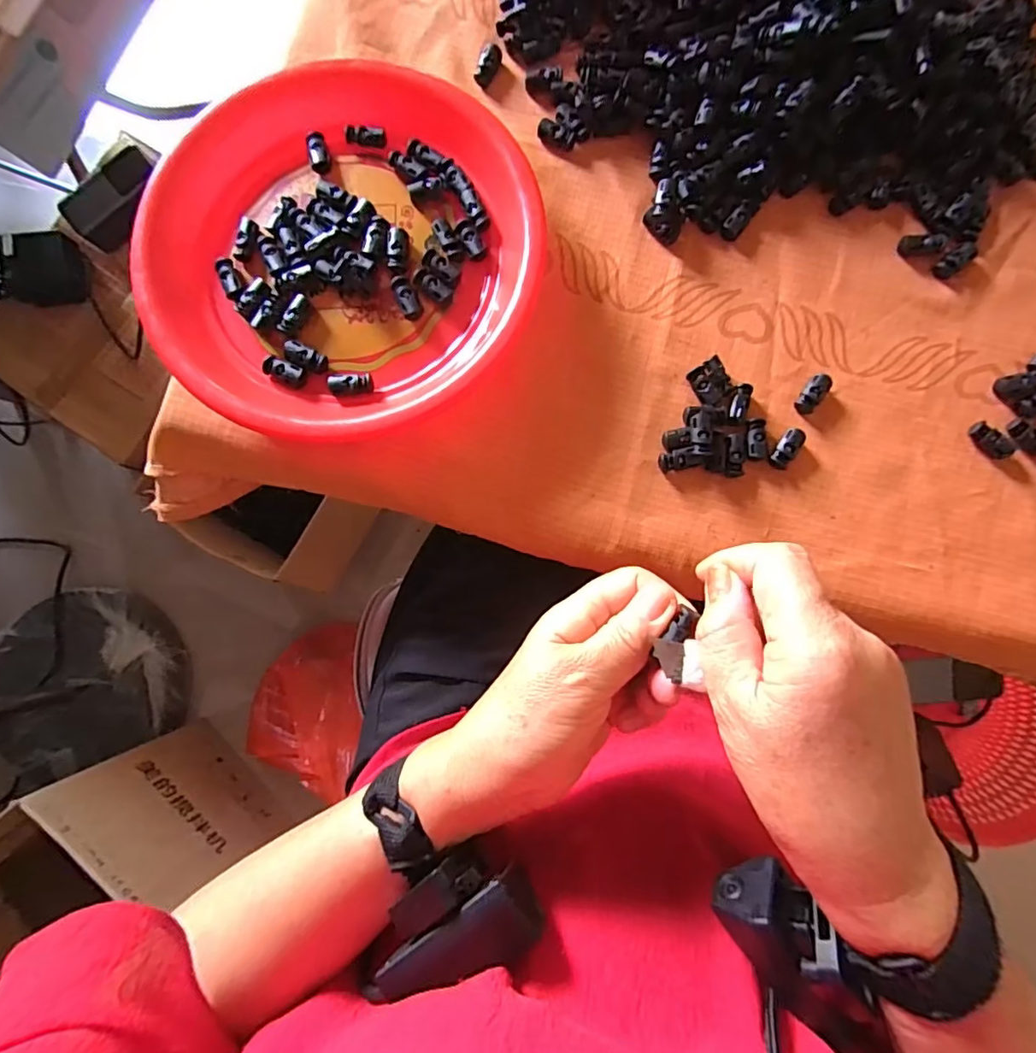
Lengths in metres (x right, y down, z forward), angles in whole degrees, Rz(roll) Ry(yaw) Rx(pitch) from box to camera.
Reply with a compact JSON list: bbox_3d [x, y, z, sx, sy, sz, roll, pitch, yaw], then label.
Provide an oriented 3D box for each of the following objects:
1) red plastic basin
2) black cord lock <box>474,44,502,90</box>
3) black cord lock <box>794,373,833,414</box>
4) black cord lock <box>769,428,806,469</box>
[{"bbox_3d":[-0.113,-0.179,0.360,0.255,0.040,0.257,0,84,2],"label":"red plastic basin"},{"bbox_3d":[-0.021,-0.338,0.395,0.014,0.008,0.030,21,85,4],"label":"black cord lock"},{"bbox_3d":[0.196,-0.088,0.357,0.014,0.008,0.030,38,87,5],"label":"black cord lock"},{"bbox_3d":[0.176,-0.051,0.353,0.013,0.008,0.030,38,87,5],"label":"black cord lock"}]

